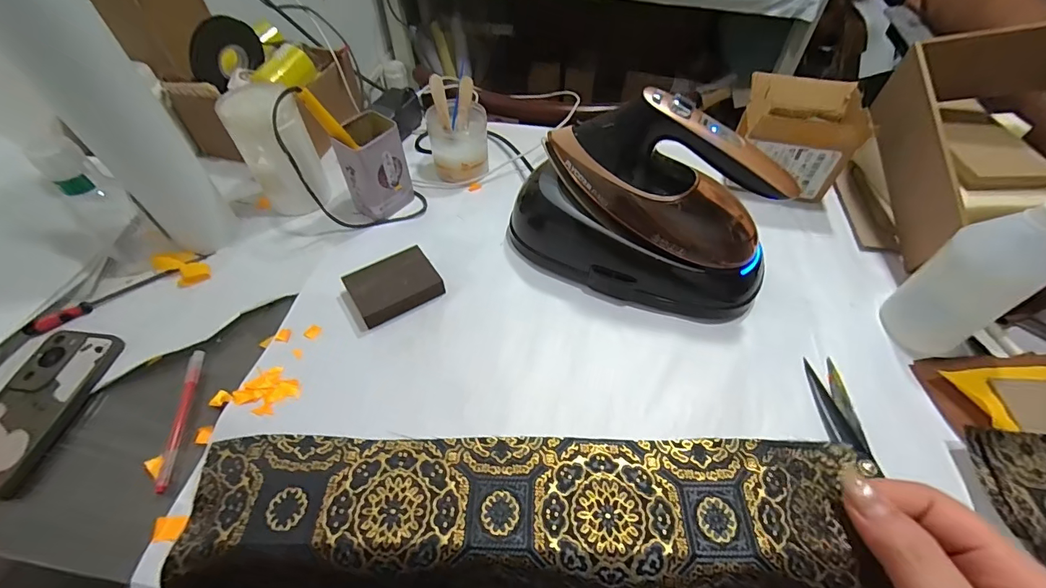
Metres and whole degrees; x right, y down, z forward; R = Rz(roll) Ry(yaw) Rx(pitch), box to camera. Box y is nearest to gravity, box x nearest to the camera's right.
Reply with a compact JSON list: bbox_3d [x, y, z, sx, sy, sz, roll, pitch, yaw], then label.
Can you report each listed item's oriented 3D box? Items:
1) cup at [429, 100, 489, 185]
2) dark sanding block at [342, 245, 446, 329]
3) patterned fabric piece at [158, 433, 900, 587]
[{"bbox_3d":[-0.092,-0.222,0.648,0.080,0.089,0.080,0,53,0],"label":"cup"},{"bbox_3d":[-0.150,-0.009,0.523,0.096,0.026,0.070,-28,58,-20],"label":"dark sanding block"},{"bbox_3d":[0.002,0.109,0.205,0.301,0.033,0.075,1,53,0],"label":"patterned fabric piece"}]

